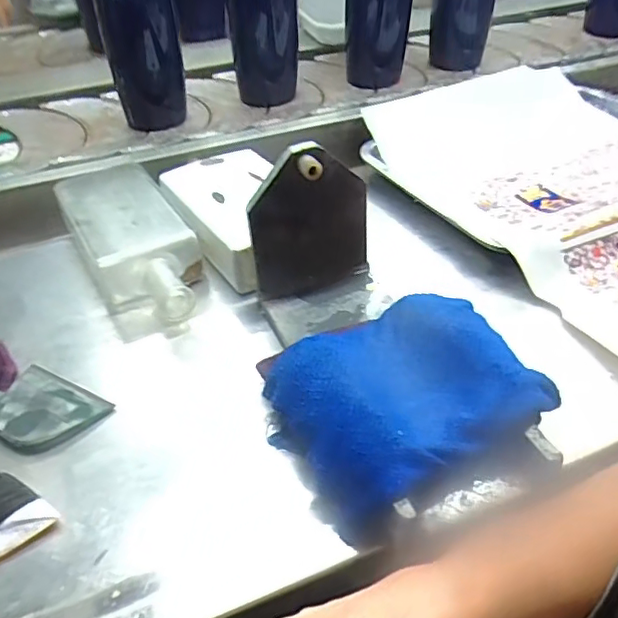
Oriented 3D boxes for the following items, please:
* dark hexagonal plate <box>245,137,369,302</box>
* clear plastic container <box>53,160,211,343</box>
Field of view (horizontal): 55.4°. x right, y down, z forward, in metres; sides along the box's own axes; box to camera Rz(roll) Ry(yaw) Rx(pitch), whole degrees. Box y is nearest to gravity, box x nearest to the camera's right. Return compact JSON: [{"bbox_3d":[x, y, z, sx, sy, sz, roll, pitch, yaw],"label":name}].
[{"bbox_3d":[0.002,-0.068,0.463,0.094,0.117,0.019,-14,31,-13],"label":"dark hexagonal plate"},{"bbox_3d":[-0.163,-0.064,0.546,0.096,0.047,0.235,-21,46,-20],"label":"clear plastic container"}]

